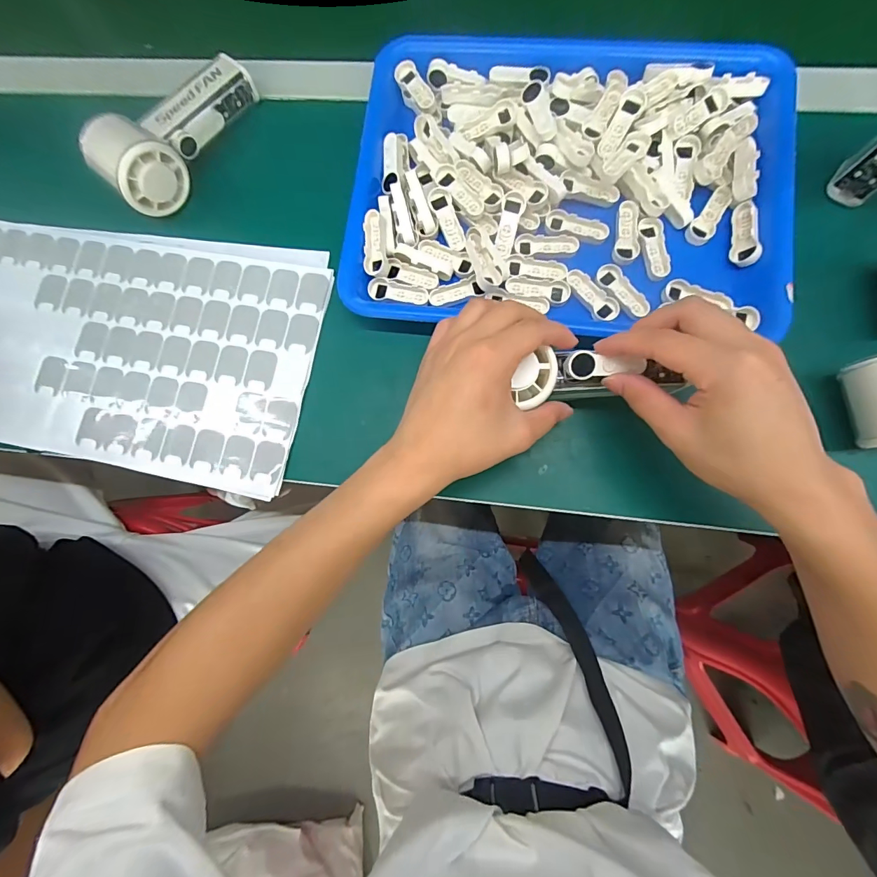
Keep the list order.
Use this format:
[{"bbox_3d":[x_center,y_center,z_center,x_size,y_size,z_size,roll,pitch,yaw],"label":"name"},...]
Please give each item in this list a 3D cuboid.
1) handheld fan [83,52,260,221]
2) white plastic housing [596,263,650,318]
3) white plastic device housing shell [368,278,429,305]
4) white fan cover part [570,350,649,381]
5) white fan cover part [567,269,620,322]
[{"bbox_3d":[-0.233,-0.274,0.359,0.058,0.053,0.155,34,86,7],"label":"handheld fan"},{"bbox_3d":[0.143,-0.116,0.323,0.020,0.005,0.049,-34,82,-1],"label":"white plastic housing"},{"bbox_3d":[-0.033,-0.119,0.342,0.050,0.009,0.016,16,84,6],"label":"white plastic device housing shell"},{"bbox_3d":[0.110,-0.048,0.270,0.050,0.006,0.017,1,83,1],"label":"white fan cover part"},{"bbox_3d":[0.122,-0.113,0.326,0.017,0.005,0.050,-39,82,-2],"label":"white fan cover part"}]

